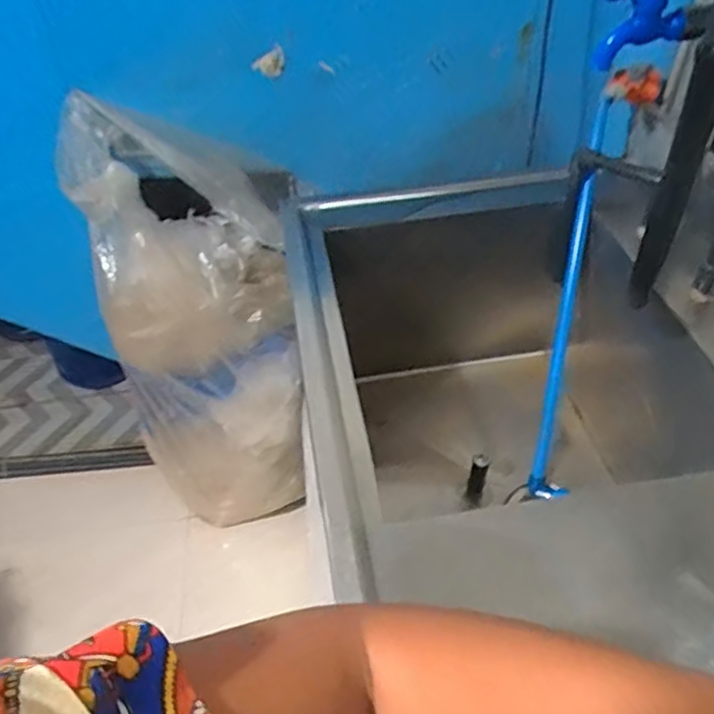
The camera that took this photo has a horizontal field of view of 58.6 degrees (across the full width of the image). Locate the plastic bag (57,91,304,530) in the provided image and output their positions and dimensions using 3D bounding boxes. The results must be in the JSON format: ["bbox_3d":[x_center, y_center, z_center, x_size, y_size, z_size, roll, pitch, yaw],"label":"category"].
[{"bbox_3d":[-0.274,0.010,1.253,0.345,0.870,0.250,-13,47,-10],"label":"plastic bag"}]

